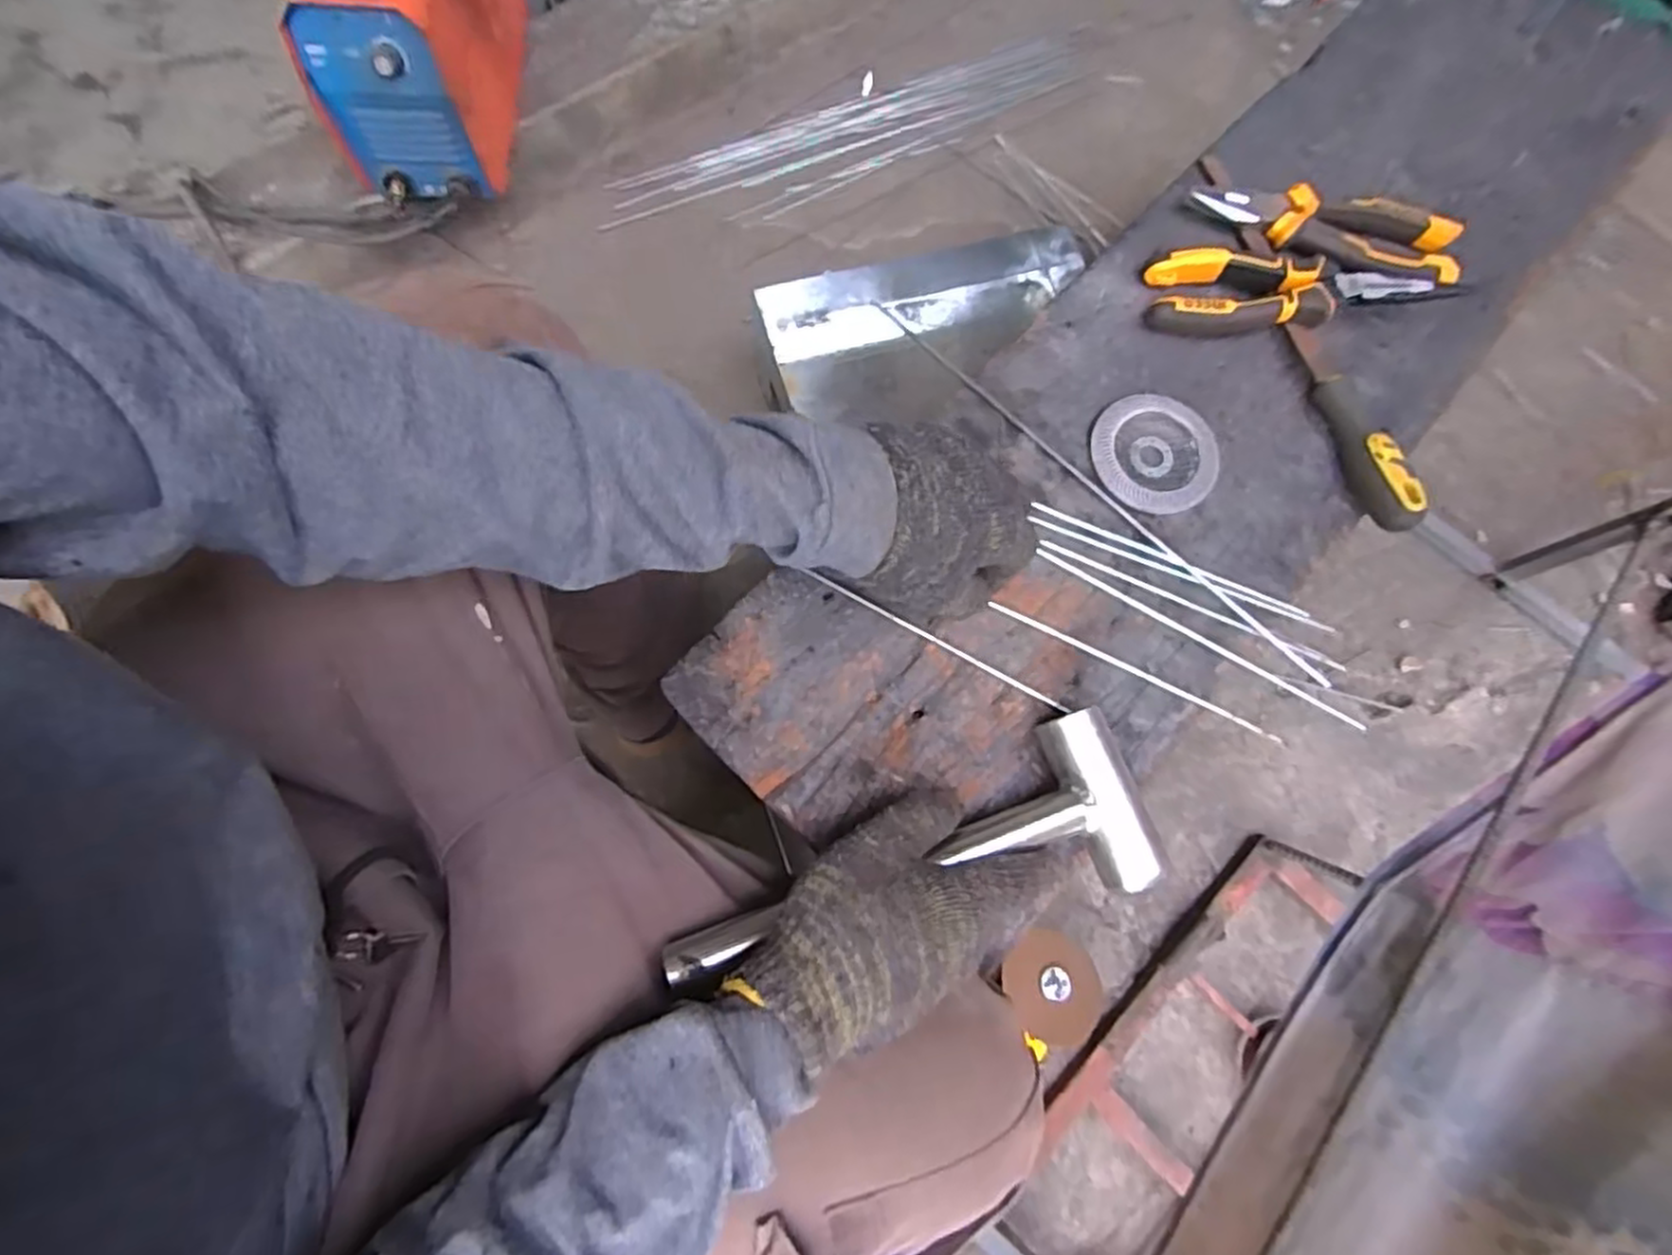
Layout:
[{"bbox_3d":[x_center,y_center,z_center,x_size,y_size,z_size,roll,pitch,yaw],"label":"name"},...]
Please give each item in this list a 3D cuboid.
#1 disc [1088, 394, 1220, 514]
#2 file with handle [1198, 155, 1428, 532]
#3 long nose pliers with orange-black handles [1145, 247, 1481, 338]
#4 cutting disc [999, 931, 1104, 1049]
[{"bbox_3d":[0.207,-0.116,0.483,0.079,0.013,0.086,1,72,-2],"label":"disc"},{"bbox_3d":[0.312,-0.203,0.504,0.022,0.029,0.304,-12,73,-6],"label":"file with handle"},{"bbox_3d":[0.308,-0.228,0.502,0.191,0.033,0.051,-2,72,-3],"label":"long nose pliers with orange-black handles"},{"bbox_3d":[0.205,0.337,0.700,0.088,0.009,0.094,1,62,-2],"label":"cutting disc"}]

